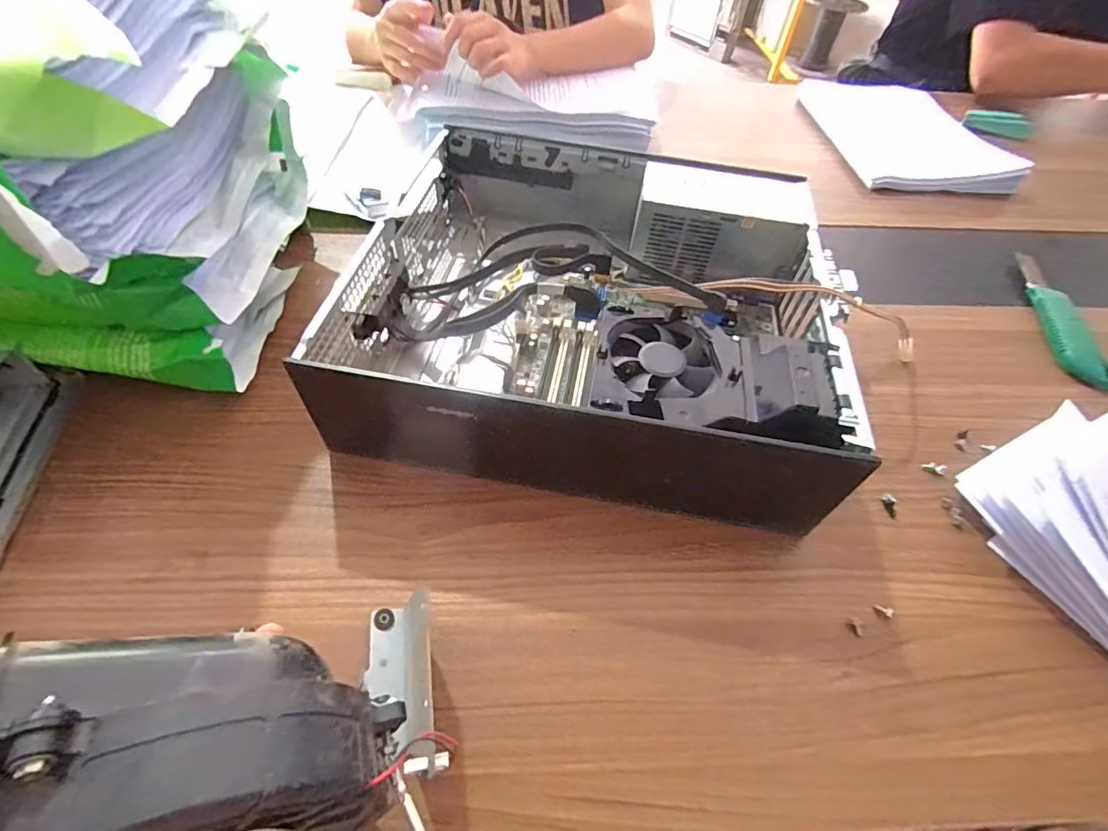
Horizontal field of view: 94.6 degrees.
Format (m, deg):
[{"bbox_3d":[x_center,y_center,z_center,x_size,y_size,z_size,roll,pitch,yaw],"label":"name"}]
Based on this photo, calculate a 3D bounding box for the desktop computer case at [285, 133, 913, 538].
[{"bbox_3d":[0.037,-0.113,0.457,0.365,0.105,0.362,10,52,5],"label":"desktop computer case"}]

